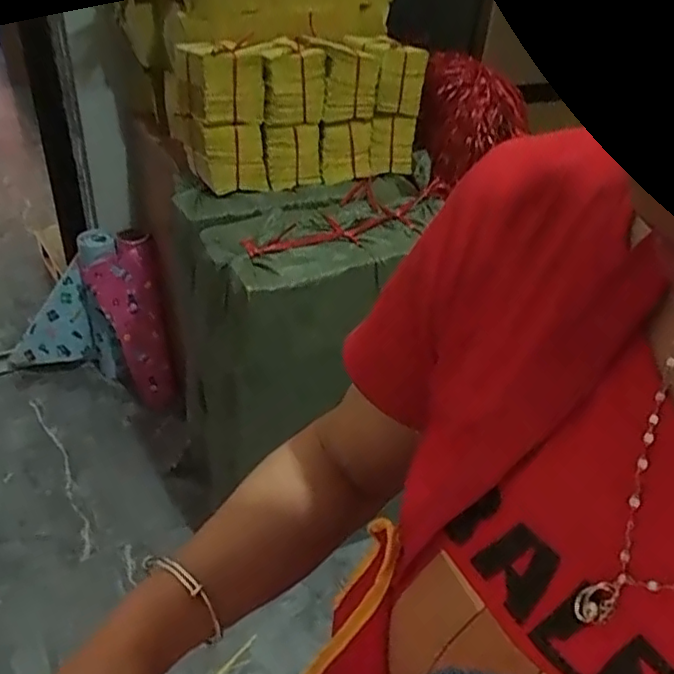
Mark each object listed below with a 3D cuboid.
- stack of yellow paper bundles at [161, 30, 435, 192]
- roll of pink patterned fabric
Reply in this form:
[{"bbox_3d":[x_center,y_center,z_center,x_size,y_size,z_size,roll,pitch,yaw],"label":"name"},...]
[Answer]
[{"bbox_3d":[-0.067,-0.487,1.332,0.516,0.266,0.170,-16,41,-26],"label":"stack of yellow paper bundles"},{"bbox_3d":[-0.577,-0.030,1.830,0.204,0.530,0.178,-18,16,-28],"label":"roll of pink patterned fabric"}]

